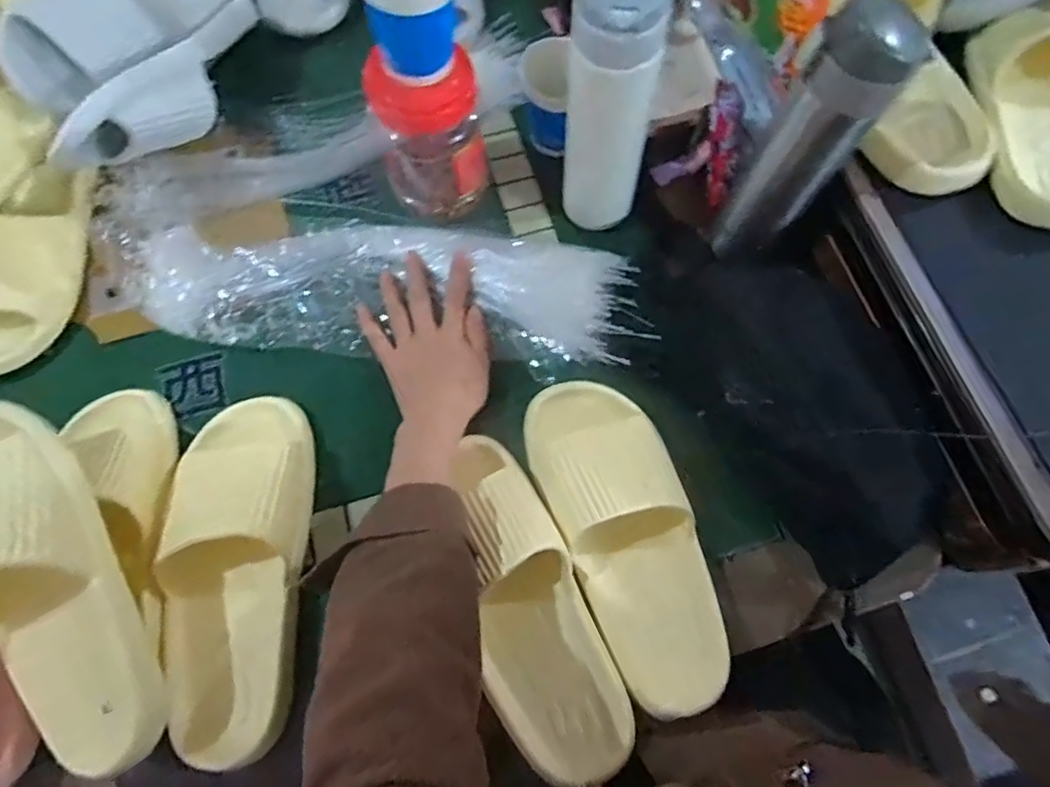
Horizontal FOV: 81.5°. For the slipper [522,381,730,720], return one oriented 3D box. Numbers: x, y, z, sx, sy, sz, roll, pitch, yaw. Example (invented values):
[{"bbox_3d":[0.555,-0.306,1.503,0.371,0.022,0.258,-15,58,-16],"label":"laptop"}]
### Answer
[{"bbox_3d":[0.080,0.101,0.450,0.099,0.054,0.245,-22,72,-6],"label":"slipper"}]

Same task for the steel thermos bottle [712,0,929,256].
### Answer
[{"bbox_3d":[0.211,-0.181,0.459,0.063,0.209,0.064,36,76,13],"label":"steel thermos bottle"}]

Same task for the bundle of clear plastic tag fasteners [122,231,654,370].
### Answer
[{"bbox_3d":[-0.114,-0.098,0.534,0.420,0.055,0.139,3,71,2],"label":"bundle of clear plastic tag fasteners"}]

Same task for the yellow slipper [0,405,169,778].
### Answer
[{"bbox_3d":[-0.322,0.128,0.389,0.105,0.081,0.254,-26,92,-7],"label":"yellow slipper"}]

